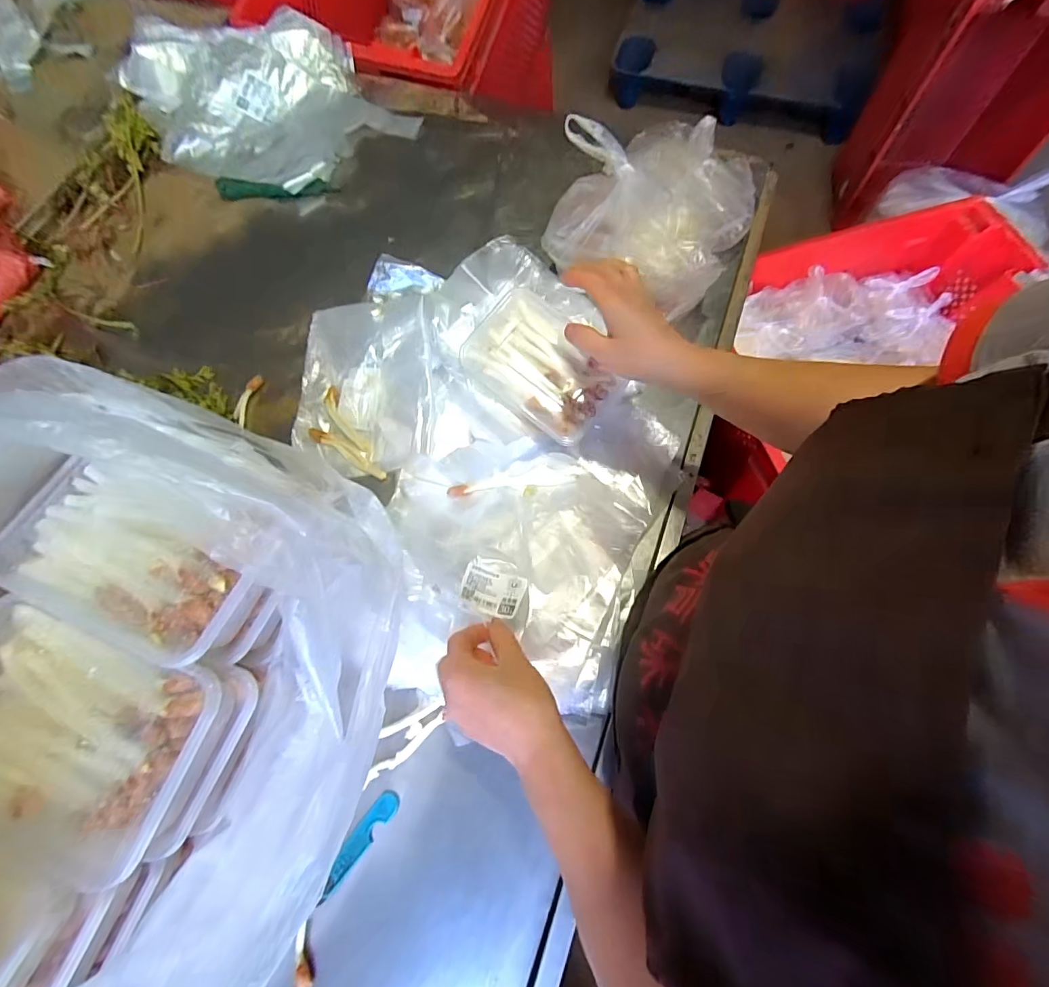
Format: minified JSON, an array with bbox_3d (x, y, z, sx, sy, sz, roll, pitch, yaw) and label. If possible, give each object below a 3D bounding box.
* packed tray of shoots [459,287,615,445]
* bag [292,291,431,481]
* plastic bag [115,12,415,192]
[{"bbox_3d":[0.021,-0.148,0.511,0.158,0.032,0.130,34,74,11],"label":"packed tray of shoots"},{"bbox_3d":[-0.191,-0.141,0.553,0.154,0.034,0.241,-2,70,1],"label":"bag"},{"bbox_3d":[-0.386,-0.597,0.695,0.331,0.063,0.316,-35,73,-10],"label":"plastic bag"}]

